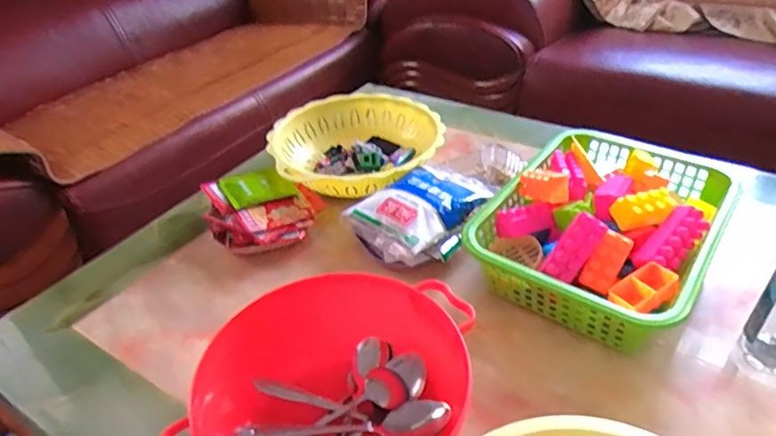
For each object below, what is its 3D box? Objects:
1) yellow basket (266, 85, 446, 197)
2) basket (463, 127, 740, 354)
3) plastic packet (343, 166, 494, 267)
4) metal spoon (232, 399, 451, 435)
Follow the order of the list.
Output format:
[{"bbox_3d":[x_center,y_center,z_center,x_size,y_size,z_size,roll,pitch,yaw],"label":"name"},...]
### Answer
[{"bbox_3d":[-0.043,-0.102,0.802,0.237,0.069,0.231,2,39,9],"label":"yellow basket"},{"bbox_3d":[0.243,0.007,0.610,0.216,0.094,0.285,22,46,31],"label":"basket"},{"bbox_3d":[0.048,-0.012,0.666,0.172,0.044,0.128,-29,44,-27],"label":"plastic packet"},{"bbox_3d":[-0.038,0.178,0.461,0.177,0.021,0.037,-6,38,0],"label":"metal spoon"}]

